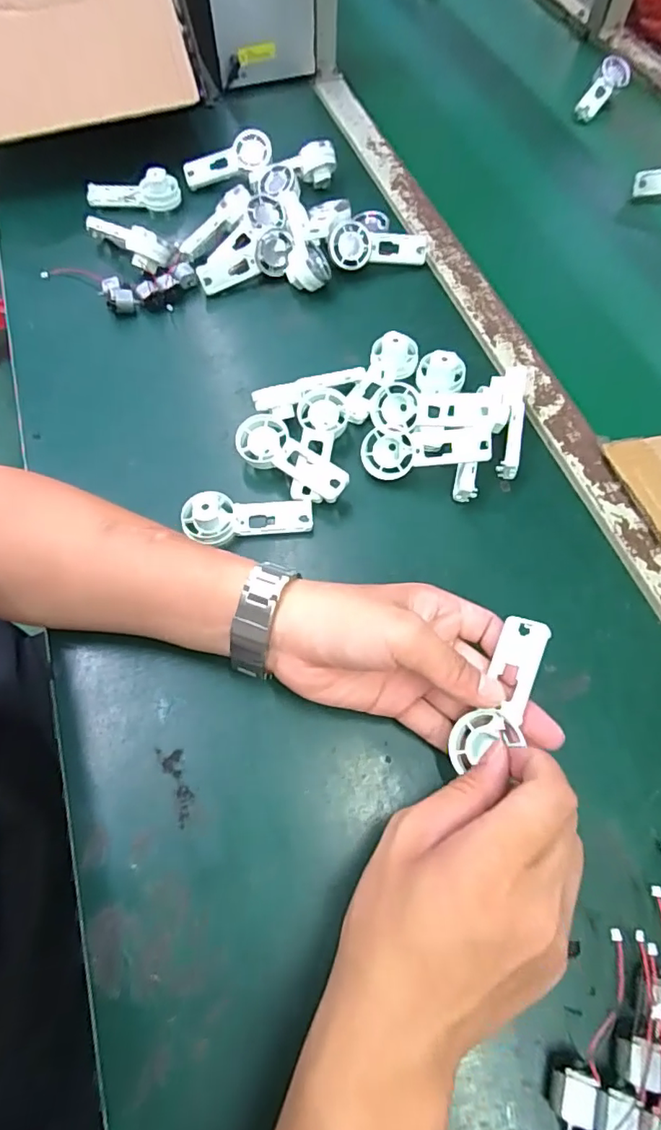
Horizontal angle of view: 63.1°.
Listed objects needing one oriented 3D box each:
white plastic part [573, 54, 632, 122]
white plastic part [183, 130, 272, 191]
[{"bbox_3d":[0.347,-0.611,0.691,0.038,0.015,0.097,43,86,-24],"label":"white plastic part"},{"bbox_3d":[-0.109,-0.426,0.565,0.094,0.034,0.010,-13,23,5],"label":"white plastic part"}]

